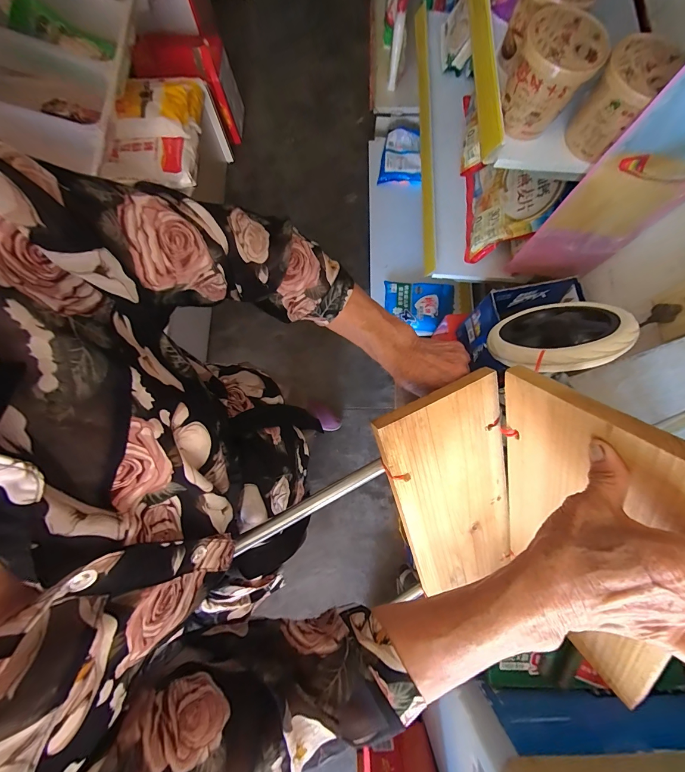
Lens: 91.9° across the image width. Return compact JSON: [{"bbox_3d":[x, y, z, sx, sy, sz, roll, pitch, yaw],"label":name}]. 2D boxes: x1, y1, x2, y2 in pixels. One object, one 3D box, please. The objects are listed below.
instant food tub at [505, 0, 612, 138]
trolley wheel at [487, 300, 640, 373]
[{"bbox_3d":[0.315,-0.473,0.507,0.111,0.109,0.116,0,78,0],"label":"instant food tub"},{"bbox_3d":[0.252,-0.064,0.398,0.142,0.144,0.021,-18,118,8],"label":"trolley wheel"}]

